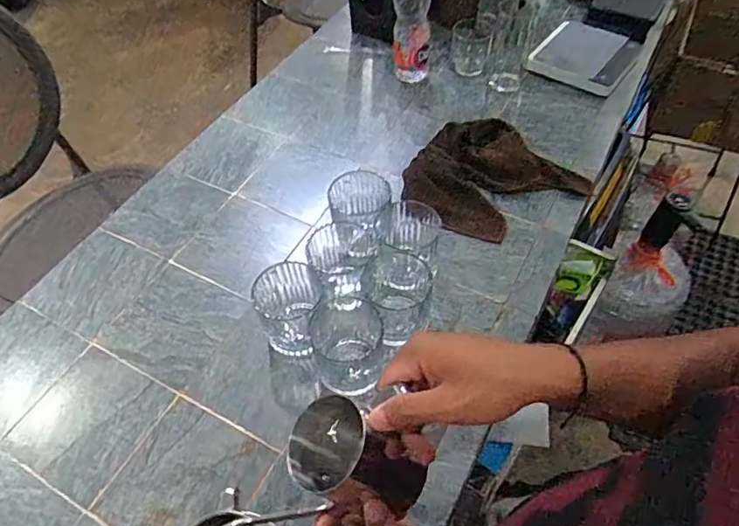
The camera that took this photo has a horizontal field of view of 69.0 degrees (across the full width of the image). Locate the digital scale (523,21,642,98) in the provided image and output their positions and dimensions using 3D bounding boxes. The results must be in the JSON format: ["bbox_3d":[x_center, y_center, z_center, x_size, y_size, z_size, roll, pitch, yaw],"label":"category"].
[{"bbox_3d":[0.412,-0.398,1.022,0.160,0.029,0.183,28,59,23],"label":"digital scale"}]

